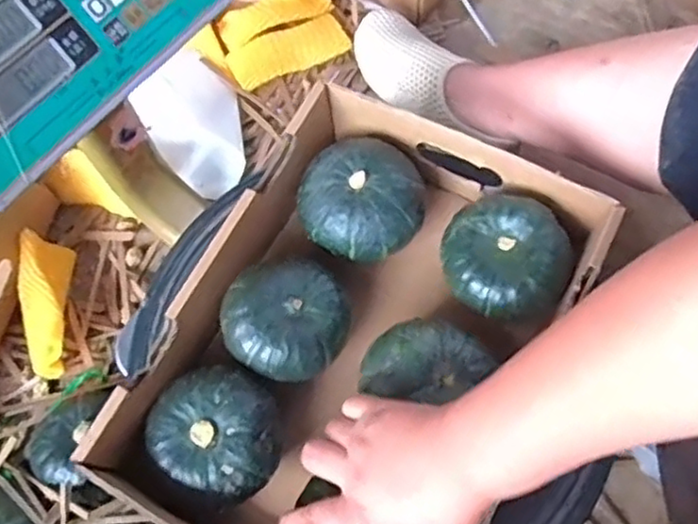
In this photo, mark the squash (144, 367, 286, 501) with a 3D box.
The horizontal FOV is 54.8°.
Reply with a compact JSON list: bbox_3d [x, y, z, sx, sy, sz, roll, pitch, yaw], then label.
[{"bbox_3d":[-0.094,0.124,0.489,0.097,0.059,0.086,19,70,11],"label":"squash"}]

